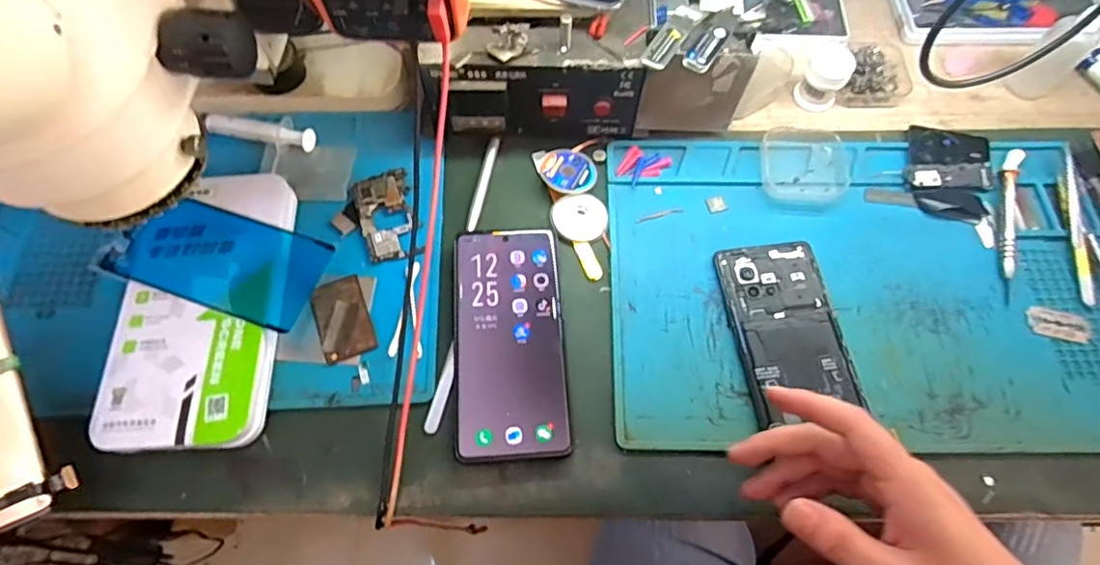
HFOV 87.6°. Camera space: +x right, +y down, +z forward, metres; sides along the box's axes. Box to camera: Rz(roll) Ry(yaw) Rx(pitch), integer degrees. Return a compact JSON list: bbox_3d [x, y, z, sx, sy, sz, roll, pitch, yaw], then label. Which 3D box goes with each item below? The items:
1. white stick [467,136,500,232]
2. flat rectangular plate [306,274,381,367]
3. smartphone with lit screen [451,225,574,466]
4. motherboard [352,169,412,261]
[{"bbox_3d":[-0.053,-0.081,0.460,0.009,0.004,0.090,11,67,2],"label":"white stick"},{"bbox_3d":[-0.149,0.026,0.411,0.036,0.004,0.060,-21,68,-9],"label":"flat rectangular plate"},{"bbox_3d":[-0.029,0.039,0.404,0.076,0.013,0.166,-4,66,-2],"label":"smartphone with lit screen"},{"bbox_3d":[-0.127,-0.052,0.445,0.043,0.006,0.073,-16,67,-7],"label":"motherboard"}]

